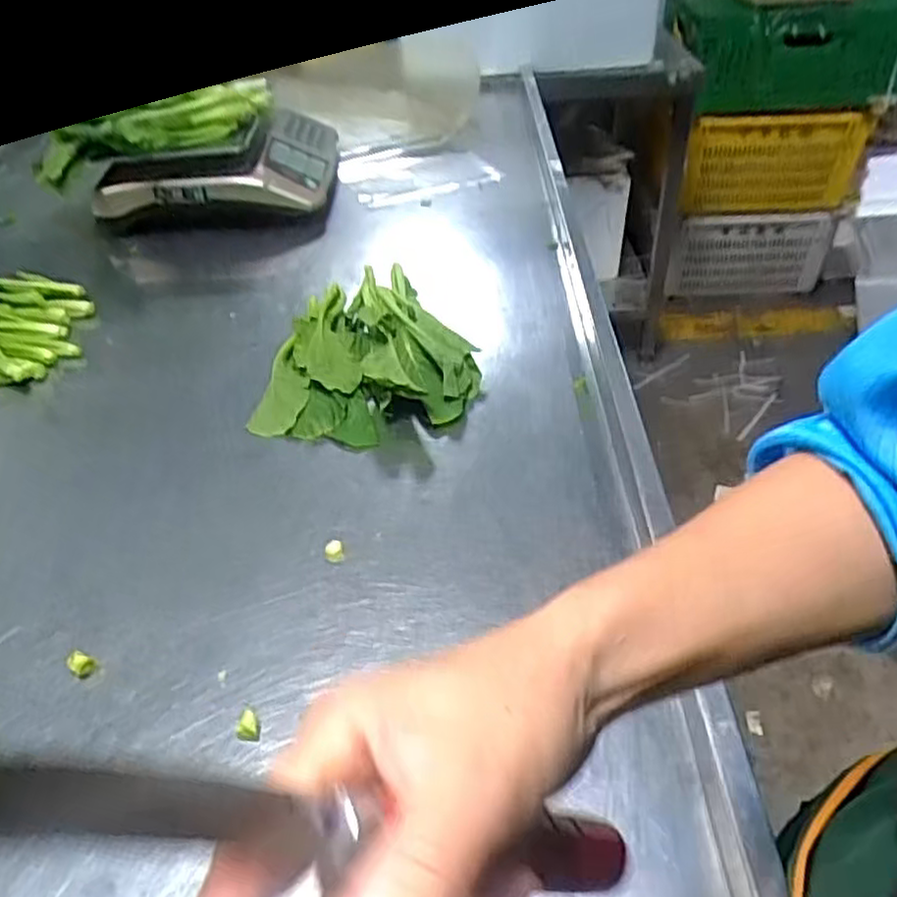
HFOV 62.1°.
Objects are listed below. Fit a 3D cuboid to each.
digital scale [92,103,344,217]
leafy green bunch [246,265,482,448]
[{"bbox_3d":[-0.377,-0.482,1.244,0.361,0.095,0.266,-6,38,-1],"label":"digital scale"},{"bbox_3d":[-0.074,-0.130,0.873,0.225,0.043,0.328,1,39,9],"label":"leafy green bunch"}]

